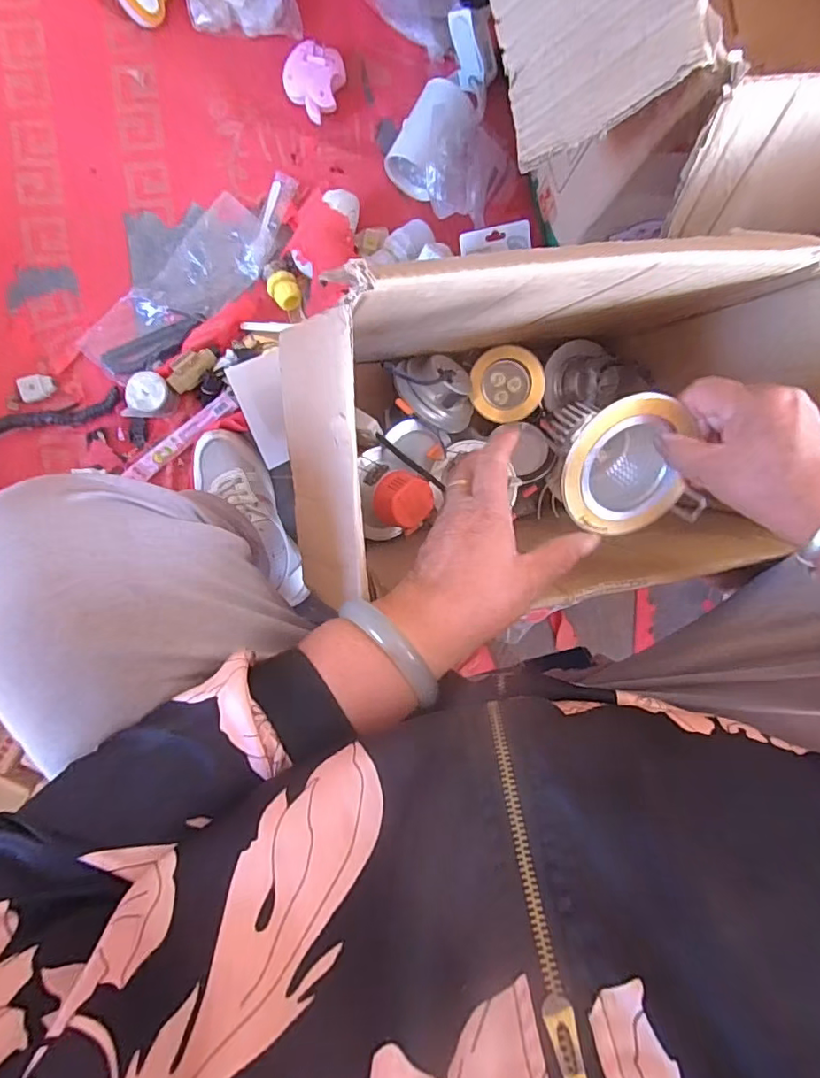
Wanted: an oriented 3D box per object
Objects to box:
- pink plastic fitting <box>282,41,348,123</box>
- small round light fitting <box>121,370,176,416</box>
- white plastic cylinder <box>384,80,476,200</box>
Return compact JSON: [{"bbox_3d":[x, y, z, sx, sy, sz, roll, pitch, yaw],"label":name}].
[{"bbox_3d":[-0.120,-0.564,0.675,0.068,0.030,0.075,19,91,-7],"label":"pink plastic fitting"},{"bbox_3d":[-0.319,-0.173,0.669,0.049,0.045,0.053,0,93,-6],"label":"small round light fitting"},{"bbox_3d":[0.030,-0.484,0.675,0.086,0.077,0.117,35,89,-7],"label":"white plastic cylinder"}]

